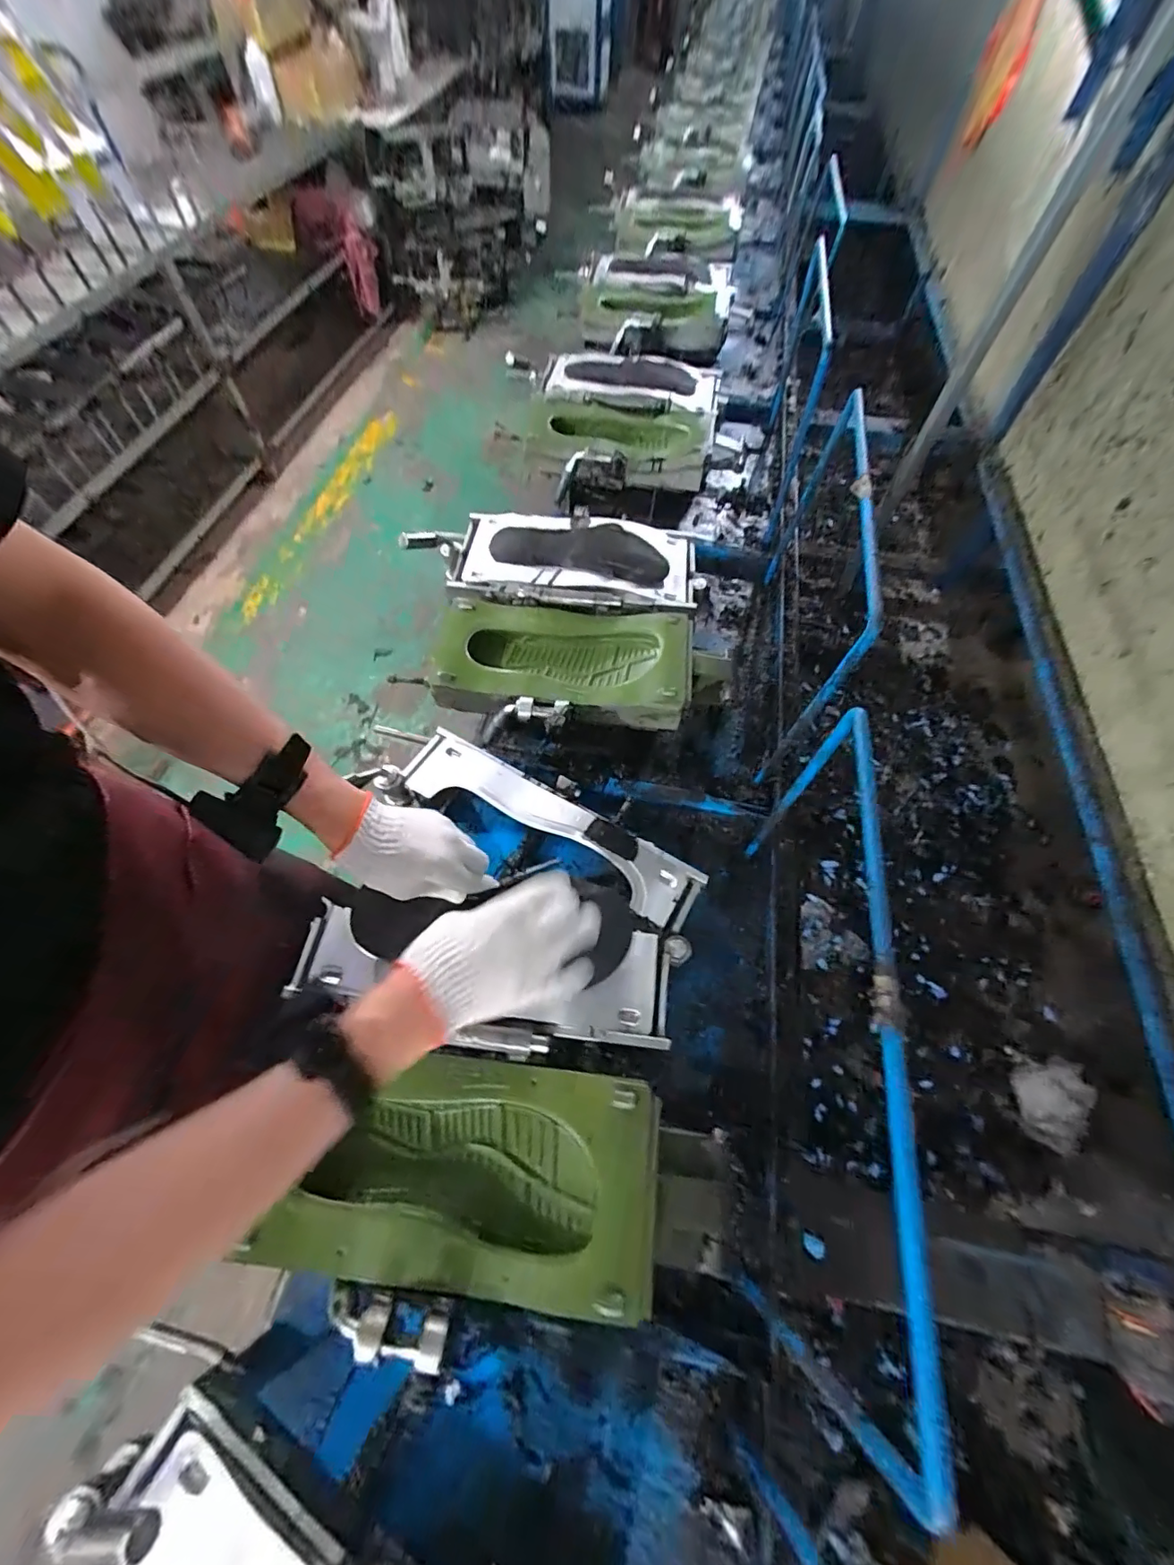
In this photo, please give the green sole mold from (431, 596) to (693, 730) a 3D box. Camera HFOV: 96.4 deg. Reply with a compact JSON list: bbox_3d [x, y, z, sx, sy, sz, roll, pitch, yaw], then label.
[{"bbox_3d":[-0.037,-0.187,0.776,0.368,0.057,0.176,7,60,2],"label":"green sole mold"}]

